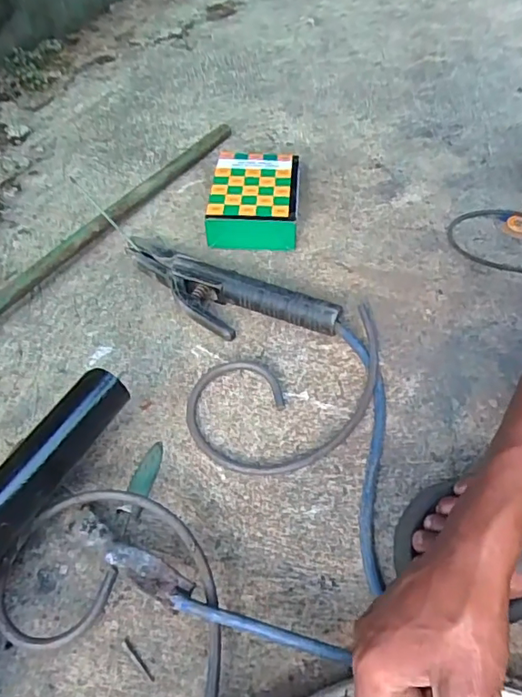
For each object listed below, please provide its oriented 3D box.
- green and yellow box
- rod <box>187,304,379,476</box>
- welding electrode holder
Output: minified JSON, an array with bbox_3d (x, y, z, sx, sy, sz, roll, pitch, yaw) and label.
[{"bbox_3d":[-0.008,-0.198,0.691,0.112,0.052,0.155,2,52,3],"label":"green and yellow box"},{"bbox_3d":[0.038,0.044,0.514,0.217,0.022,0.132,-23,55,-15],"label":"rod"},{"bbox_3d":[-0.050,-0.059,0.585,0.271,0.041,0.073,24,57,19],"label":"welding electrode holder"}]

